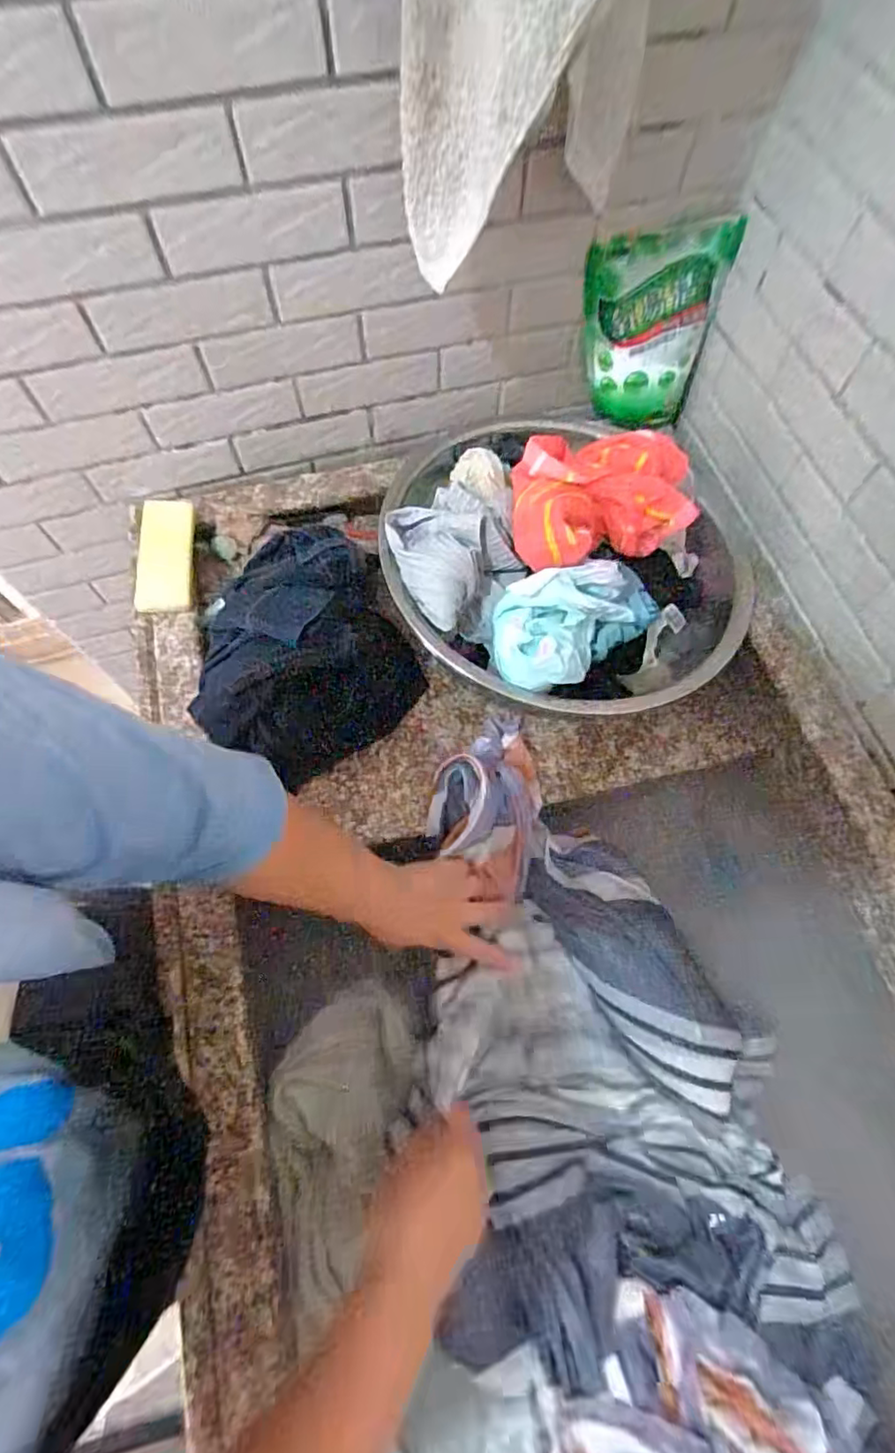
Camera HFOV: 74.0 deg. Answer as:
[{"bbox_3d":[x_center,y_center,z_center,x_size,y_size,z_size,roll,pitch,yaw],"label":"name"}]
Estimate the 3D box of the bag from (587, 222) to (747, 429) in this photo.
[{"bbox_3d":[0.213,-0.416,0.637,0.137,0.177,0.052,-4,66,-2],"label":"bag"}]

